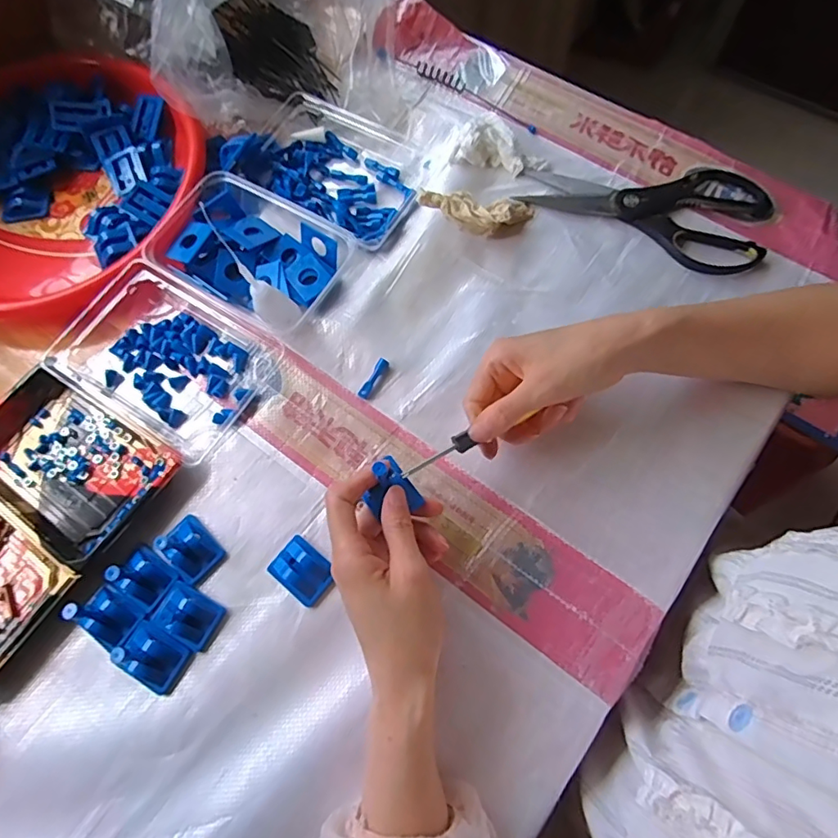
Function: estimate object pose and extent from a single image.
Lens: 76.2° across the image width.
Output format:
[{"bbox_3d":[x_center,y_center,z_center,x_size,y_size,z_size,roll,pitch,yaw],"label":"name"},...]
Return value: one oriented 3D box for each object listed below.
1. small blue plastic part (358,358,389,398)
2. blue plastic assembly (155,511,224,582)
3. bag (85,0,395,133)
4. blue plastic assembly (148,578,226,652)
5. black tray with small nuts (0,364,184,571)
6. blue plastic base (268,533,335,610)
[{"bbox_3d":[-0.037,-0.033,0.442,0.009,0.009,0.036,30,74,12],"label":"small blue plastic part"},{"bbox_3d":[-0.172,0.091,0.388,0.046,0.041,0.031,43,77,15],"label":"blue plastic assembly"},{"bbox_3d":[-0.190,-0.394,0.511,0.304,0.120,0.176,9,71,5],"label":"bag"},{"bbox_3d":[-0.168,0.139,0.383,0.046,0.017,0.033,29,74,12],"label":"blue plastic assembly"},{"bbox_3d":[-0.278,0.034,0.422,0.158,0.021,0.103,32,75,13],"label":"black tray with small nuts"},{"bbox_3d":[-0.085,0.110,0.390,0.045,0.016,0.034,35,75,13],"label":"blue plastic base"}]

